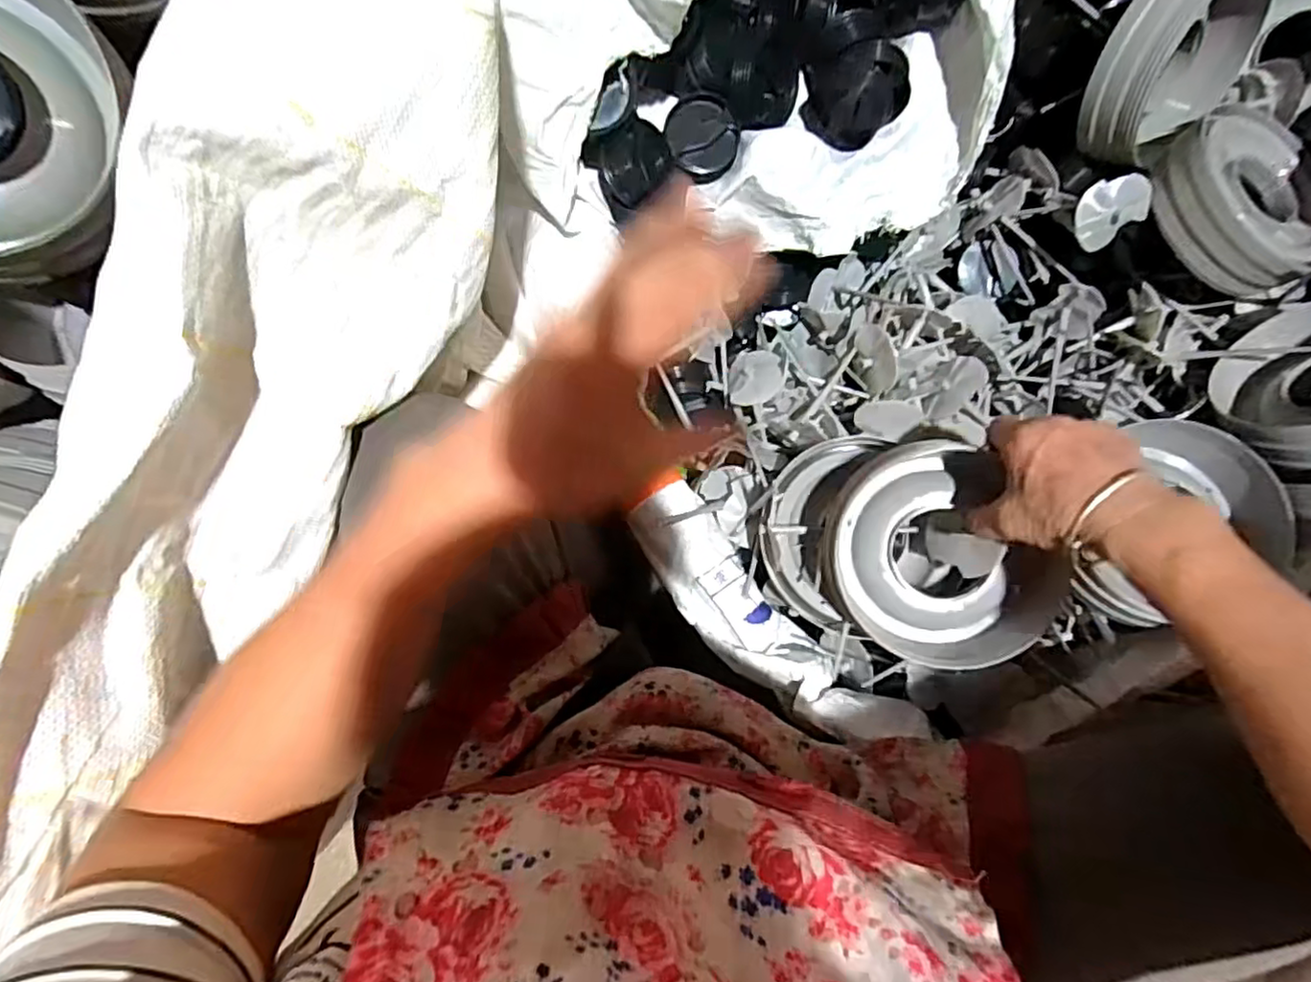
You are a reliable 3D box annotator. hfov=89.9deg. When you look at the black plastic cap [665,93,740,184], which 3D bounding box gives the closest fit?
[{"bbox_3d":[0.040,-0.306,0.574,0.062,0.029,0.062,18,82,6],"label":"black plastic cap"}]

